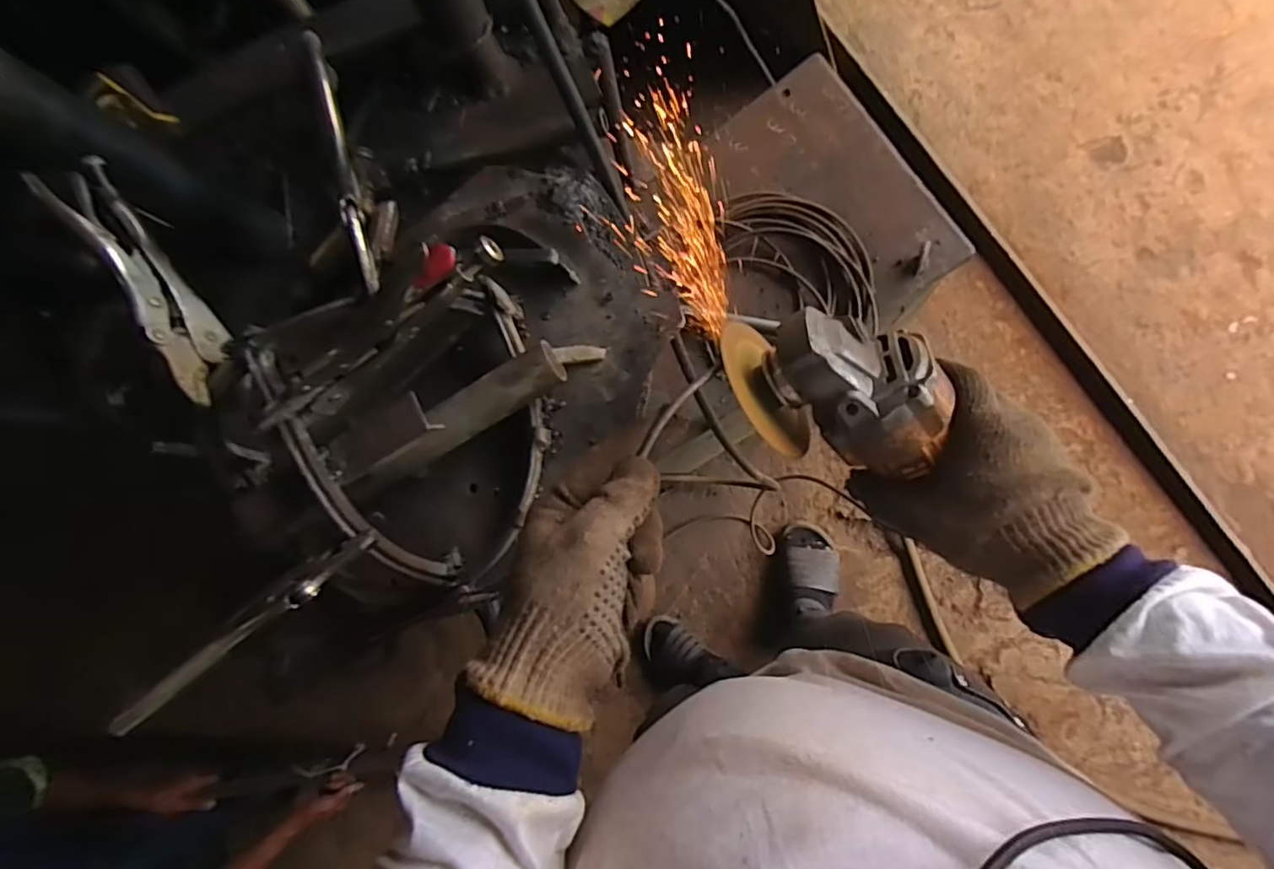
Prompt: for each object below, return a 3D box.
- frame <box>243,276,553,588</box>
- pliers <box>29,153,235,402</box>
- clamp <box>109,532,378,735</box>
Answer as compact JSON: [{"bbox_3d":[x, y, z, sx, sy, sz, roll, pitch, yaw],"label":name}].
[{"bbox_3d":[-0.134,-0.003,0.407,0.144,0.129,0.184,-27,78,10],"label":"frame"},{"bbox_3d":[-0.312,-0.099,0.378,0.033,0.055,0.165,-34,83,3],"label":"pliers"},{"bbox_3d":[-0.232,0.113,0.352,0.168,0.023,0.025,-40,83,-13],"label":"clamp"}]

